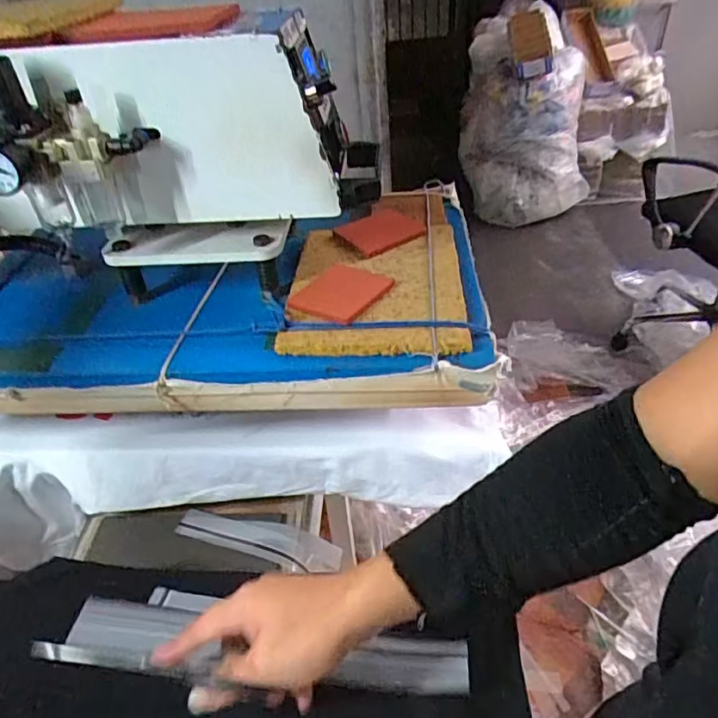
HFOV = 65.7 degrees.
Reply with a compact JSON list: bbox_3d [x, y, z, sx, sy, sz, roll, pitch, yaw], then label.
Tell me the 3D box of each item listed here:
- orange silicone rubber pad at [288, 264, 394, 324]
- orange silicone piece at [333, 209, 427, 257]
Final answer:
[{"bbox_3d":[-0.022,-0.070,0.570,0.083,0.012,0.098,18,44,26],"label":"orange silicone rubber pad"},{"bbox_3d":[0.028,-0.156,0.672,0.086,0.014,0.073,-30,44,-28],"label":"orange silicone piece"}]

